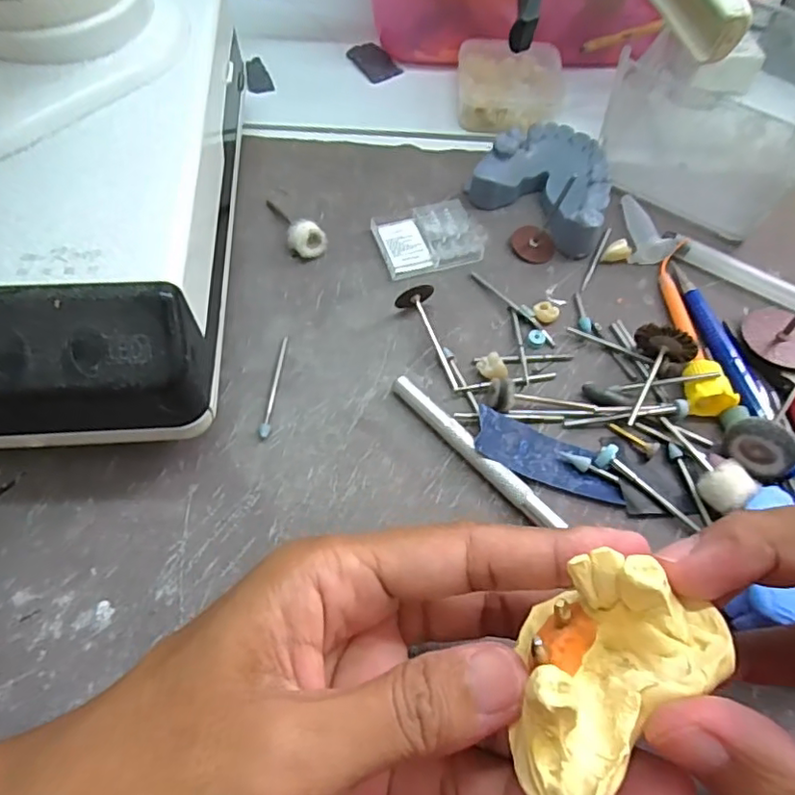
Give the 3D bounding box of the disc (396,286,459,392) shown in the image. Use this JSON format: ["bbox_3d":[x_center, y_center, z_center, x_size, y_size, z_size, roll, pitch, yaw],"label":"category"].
[{"bbox_3d":[0.013,-0.024,0.239,0.015,0.014,0.045,-13,62,-10],"label":"disc"}]

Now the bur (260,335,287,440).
[{"bbox_3d":[-0.049,-0.005,0.232,0.004,0.004,0.046,4,61,0],"label":"bur"}]

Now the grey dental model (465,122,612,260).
[{"bbox_3d":[0.075,-0.099,0.279,0.057,0.024,0.063,-40,70,-21],"label":"grey dental model"}]

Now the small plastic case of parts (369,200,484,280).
[{"bbox_3d":[0.016,-0.074,0.272,0.050,0.007,0.034,-15,63,-11],"label":"small plastic case of parts"}]

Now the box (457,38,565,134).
[{"bbox_3d":[0.061,-0.170,0.322,0.055,0.019,0.052,3,61,-1],"label":"box"}]

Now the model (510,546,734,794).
[{"bbox_3d":[0.044,0.056,0.127,0.053,0.020,0.032,-31,67,-18],"label":"model"}]

